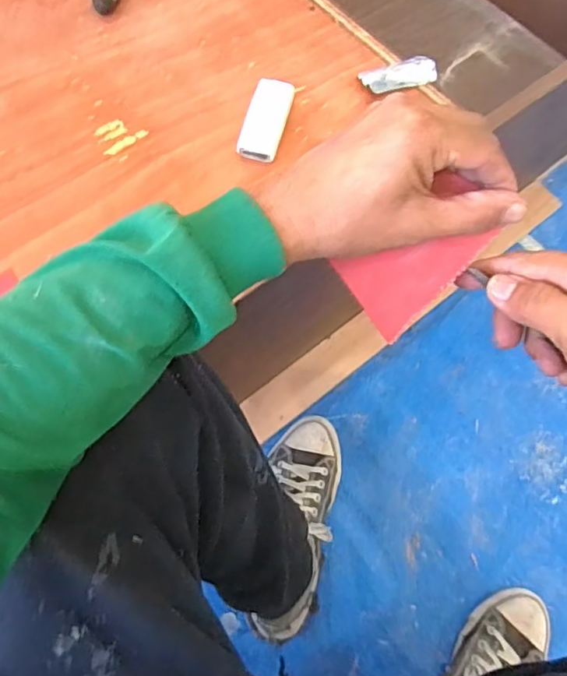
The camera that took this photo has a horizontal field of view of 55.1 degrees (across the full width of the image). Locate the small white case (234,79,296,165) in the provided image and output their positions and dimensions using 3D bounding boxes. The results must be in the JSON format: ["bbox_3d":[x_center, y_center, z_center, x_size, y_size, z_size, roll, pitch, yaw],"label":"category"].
[{"bbox_3d":[-0.017,-0.234,0.584,0.040,0.020,0.105,13,66,2],"label":"small white case"}]

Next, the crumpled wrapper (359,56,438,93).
[{"bbox_3d":[0.135,-0.305,0.633,0.090,0.018,0.029,-15,71,-8],"label":"crumpled wrapper"}]

